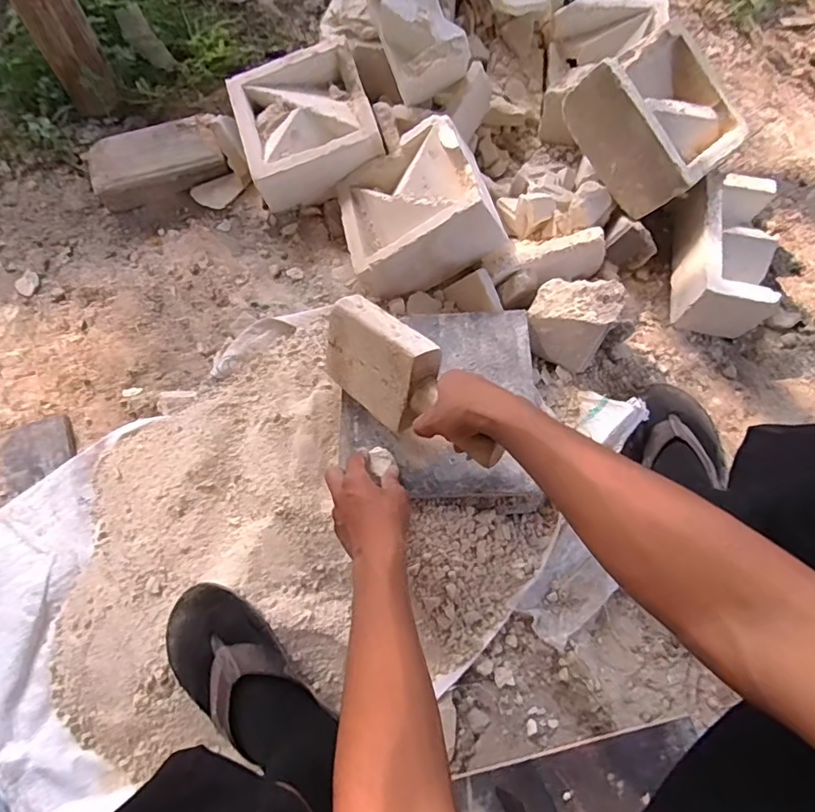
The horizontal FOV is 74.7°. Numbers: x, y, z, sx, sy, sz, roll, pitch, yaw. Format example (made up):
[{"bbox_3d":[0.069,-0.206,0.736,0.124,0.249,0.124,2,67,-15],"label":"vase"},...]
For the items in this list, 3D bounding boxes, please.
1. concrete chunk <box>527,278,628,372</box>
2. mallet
[{"bbox_3d":[0.220,-0.119,0.721,0.103,0.066,0.104,26,74,10],"label":"concrete chunk"},{"bbox_3d":[0.001,-0.023,0.595,0.252,0.092,0.087,42,76,16],"label":"mallet"}]

